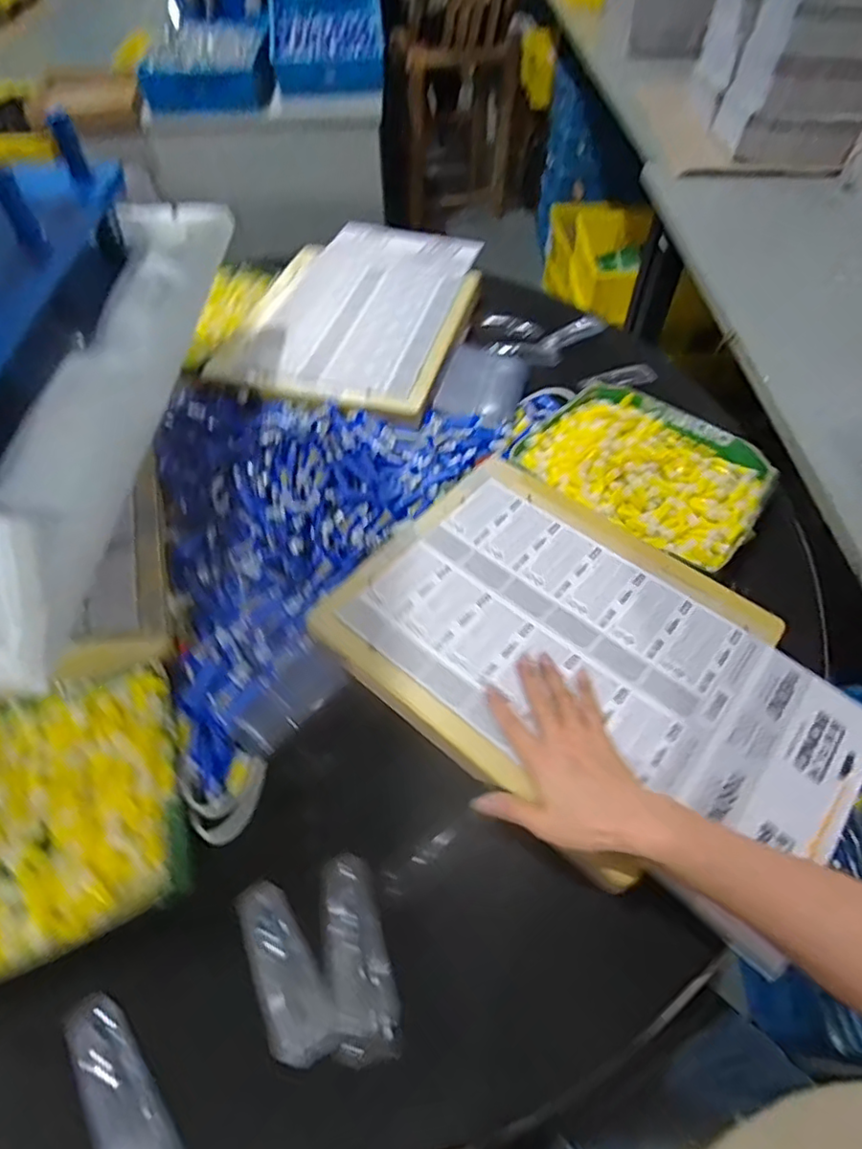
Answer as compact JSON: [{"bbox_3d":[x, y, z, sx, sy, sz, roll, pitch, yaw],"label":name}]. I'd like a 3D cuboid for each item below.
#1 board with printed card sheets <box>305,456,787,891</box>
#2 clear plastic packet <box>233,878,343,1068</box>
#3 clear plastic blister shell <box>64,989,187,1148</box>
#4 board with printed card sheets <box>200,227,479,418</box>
[{"bbox_3d":[0.107,0.044,0.560,0.342,0.017,0.302,36,61,22],"label":"board with printed card sheets"},{"bbox_3d":[-0.105,0.277,0.421,0.045,0.013,0.118,-27,58,-17],"label":"clear plastic packet"},{"bbox_3d":[-0.202,0.333,0.383,0.040,0.010,0.122,-35,61,-22],"label":"clear plastic blister shell"},{"bbox_3d":[-0.097,-0.408,0.887,0.300,0.016,0.470,12,56,9],"label":"board with printed card sheets"}]

